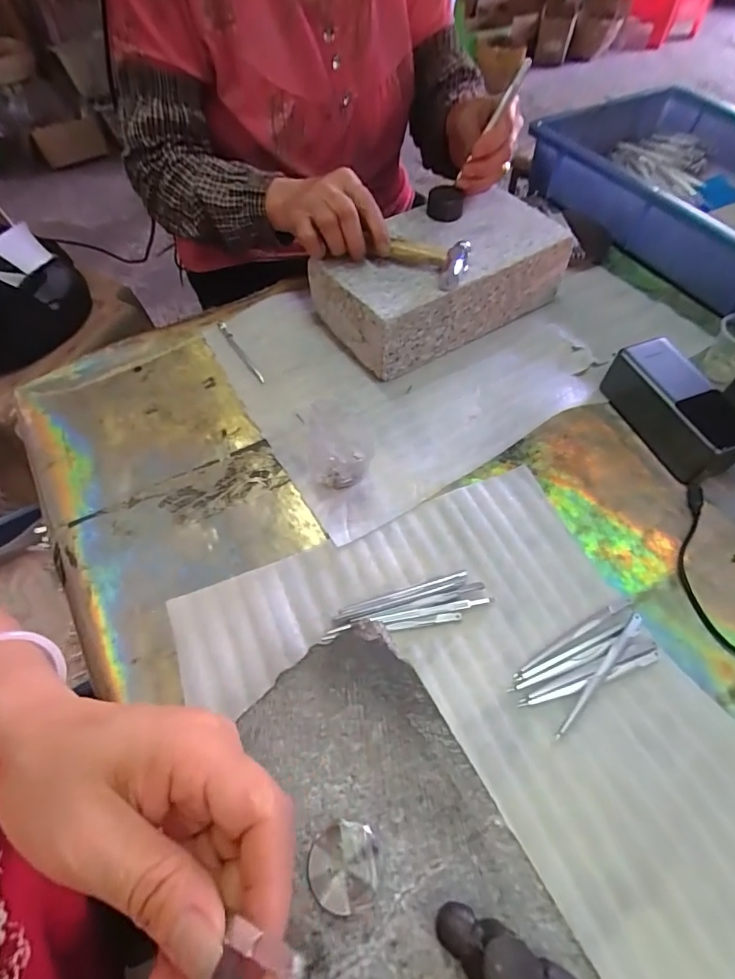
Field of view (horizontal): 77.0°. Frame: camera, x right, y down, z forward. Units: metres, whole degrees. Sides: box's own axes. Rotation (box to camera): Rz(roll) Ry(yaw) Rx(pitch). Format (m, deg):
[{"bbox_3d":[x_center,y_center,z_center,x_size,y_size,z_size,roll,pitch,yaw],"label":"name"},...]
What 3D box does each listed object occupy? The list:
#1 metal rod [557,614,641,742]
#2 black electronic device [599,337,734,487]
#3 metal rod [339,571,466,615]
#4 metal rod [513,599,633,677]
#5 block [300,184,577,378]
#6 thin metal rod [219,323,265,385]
[{"bbox_3d":[0.163,0.127,0.319,0.008,0.004,0.109,38,66,22],"label":"metal rod"},{"bbox_3d":[0.278,-0.074,0.419,0.056,0.051,0.130,-20,60,-11],"label":"black electronic device"},{"bbox_3d":[0.028,0.078,0.353,0.101,0.004,0.005,-15,59,-8],"label":"metal rod"},{"bbox_3d":[0.151,0.105,0.335,0.109,0.004,0.007,-25,61,-13],"label":"metal rod"},{"bbox_3d":[0.076,-0.232,0.500,0.245,0.078,0.139,-30,63,-16],"label":"block"},{"bbox_3d":[-0.135,-0.146,0.490,0.008,0.009,0.101,-30,63,-16],"label":"thin metal rod"}]

